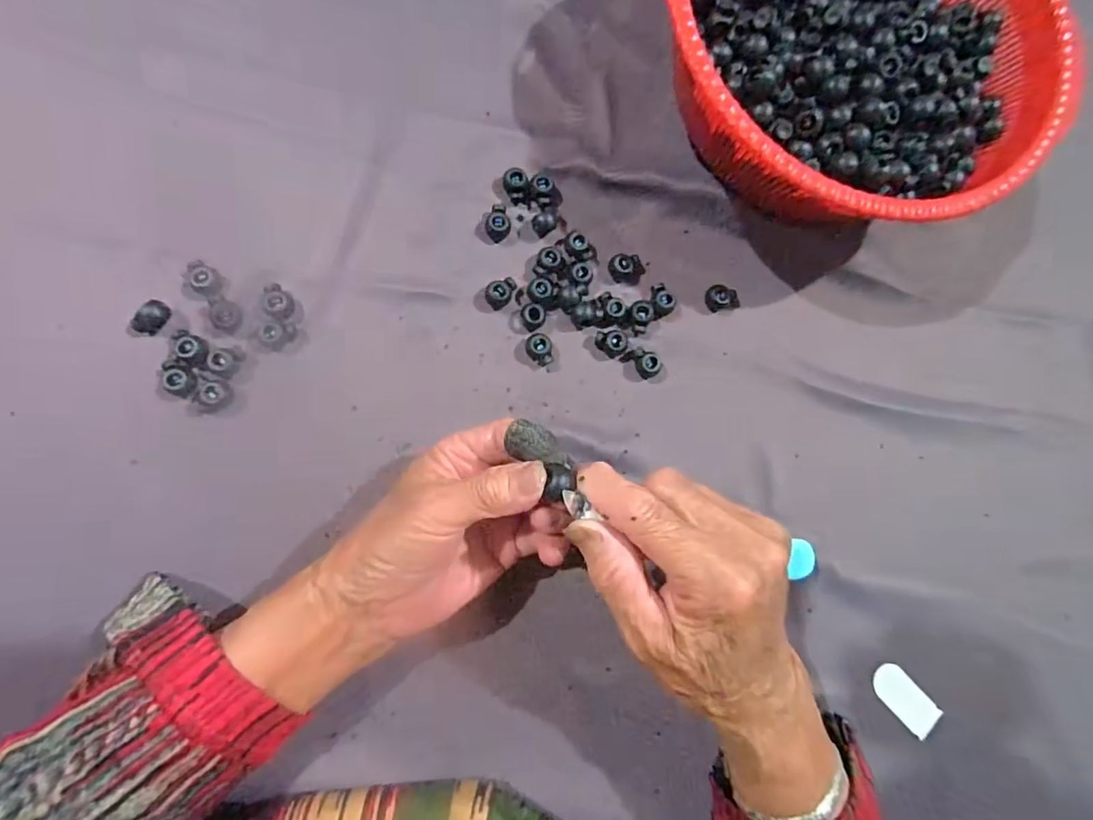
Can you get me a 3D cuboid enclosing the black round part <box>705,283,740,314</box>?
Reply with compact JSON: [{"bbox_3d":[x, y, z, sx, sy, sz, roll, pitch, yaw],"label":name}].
[{"bbox_3d":[0.113,-0.072,0.343,0.023,0.010,0.016,-14,87,-9],"label":"black round part"}]

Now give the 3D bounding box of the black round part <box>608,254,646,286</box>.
[{"bbox_3d":[0.051,-0.087,0.335,0.024,0.011,0.016,0,85,-8],"label":"black round part"}]

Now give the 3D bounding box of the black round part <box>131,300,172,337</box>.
[{"bbox_3d":[-0.211,-0.049,0.289,0.011,0.013,0.019,29,82,-5],"label":"black round part"}]

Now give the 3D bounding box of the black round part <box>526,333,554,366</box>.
[{"bbox_3d":[-0.005,-0.036,0.322,0.015,0.011,0.019,-6,86,-9],"label":"black round part"}]

